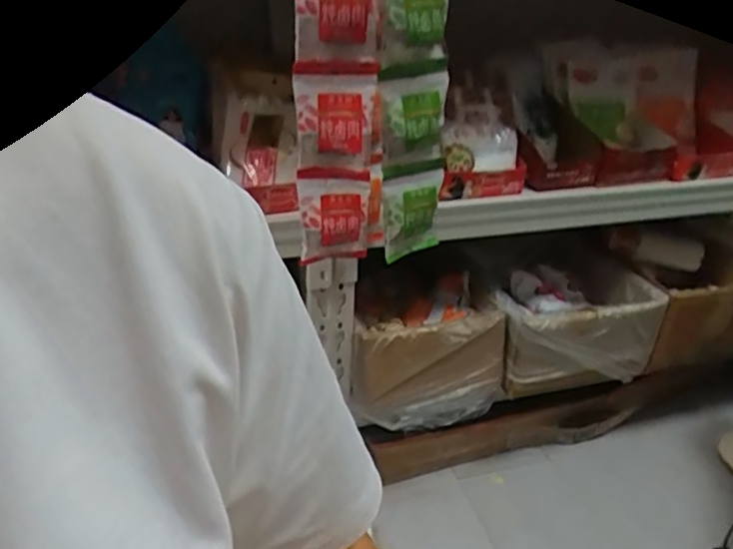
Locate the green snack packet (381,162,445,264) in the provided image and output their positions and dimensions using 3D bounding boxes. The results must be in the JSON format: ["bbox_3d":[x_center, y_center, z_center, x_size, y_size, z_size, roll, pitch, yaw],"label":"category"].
[{"bbox_3d":[0.061,-0.079,0.788,0.082,0.128,0.025,-15,35,-27],"label":"green snack packet"}]

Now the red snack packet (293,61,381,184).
[{"bbox_3d":[-0.034,-0.177,0.679,0.091,0.133,0.035,0,34,-4],"label":"red snack packet"}]

